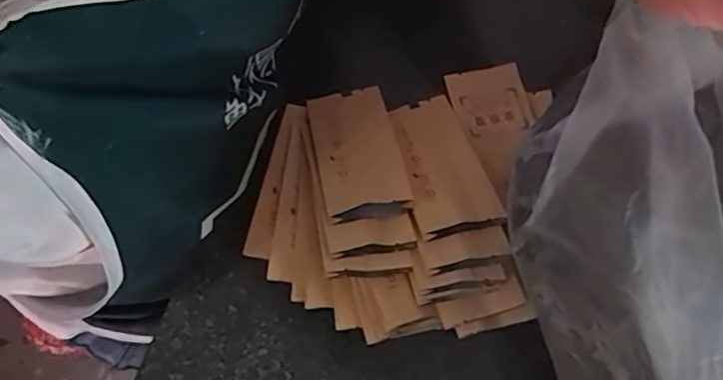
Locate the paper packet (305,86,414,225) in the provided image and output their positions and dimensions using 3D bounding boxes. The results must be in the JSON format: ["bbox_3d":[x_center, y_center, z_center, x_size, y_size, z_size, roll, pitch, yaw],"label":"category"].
[{"bbox_3d":[-0.004,-0.026,0.375,0.052,0.010,0.112,-14,48,-2],"label":"paper packet"}]

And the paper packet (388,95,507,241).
[{"bbox_3d":[0.049,-0.019,0.370,0.050,0.009,0.107,-12,50,-6],"label":"paper packet"}]

